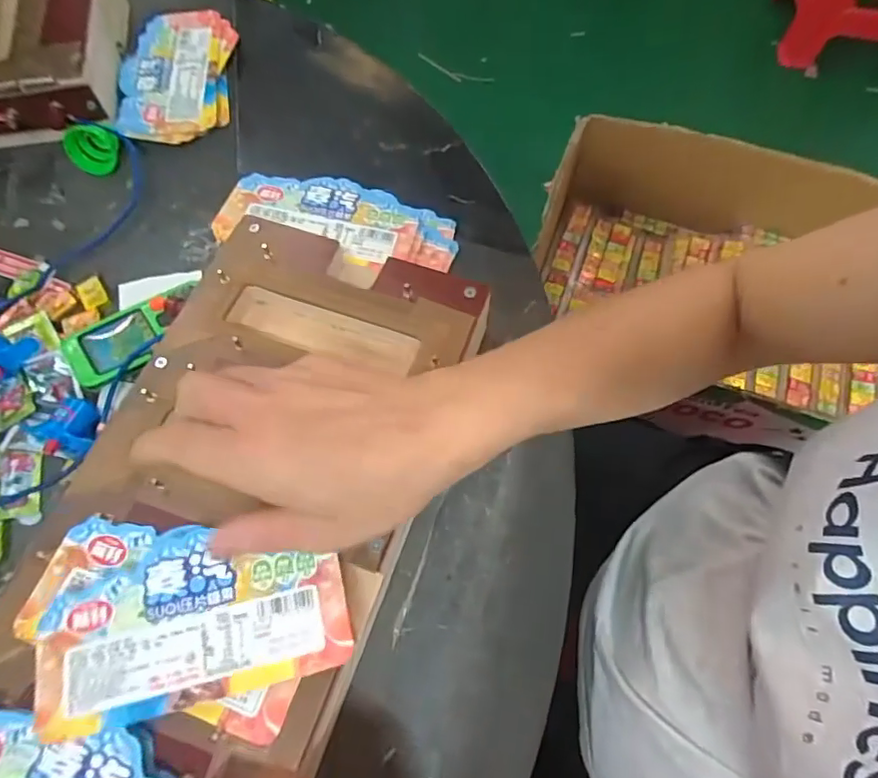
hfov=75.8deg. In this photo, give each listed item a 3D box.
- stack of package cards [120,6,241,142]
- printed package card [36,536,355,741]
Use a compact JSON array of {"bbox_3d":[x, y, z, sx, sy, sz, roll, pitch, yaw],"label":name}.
[{"bbox_3d":[-0.235,-0.286,0.506,0.095,0.015,0.166,-2,67,-2],"label":"stack of package cards"},{"bbox_3d":[-0.119,0.113,0.276,0.145,0.004,0.075,-10,67,-3],"label":"printed package card"}]

